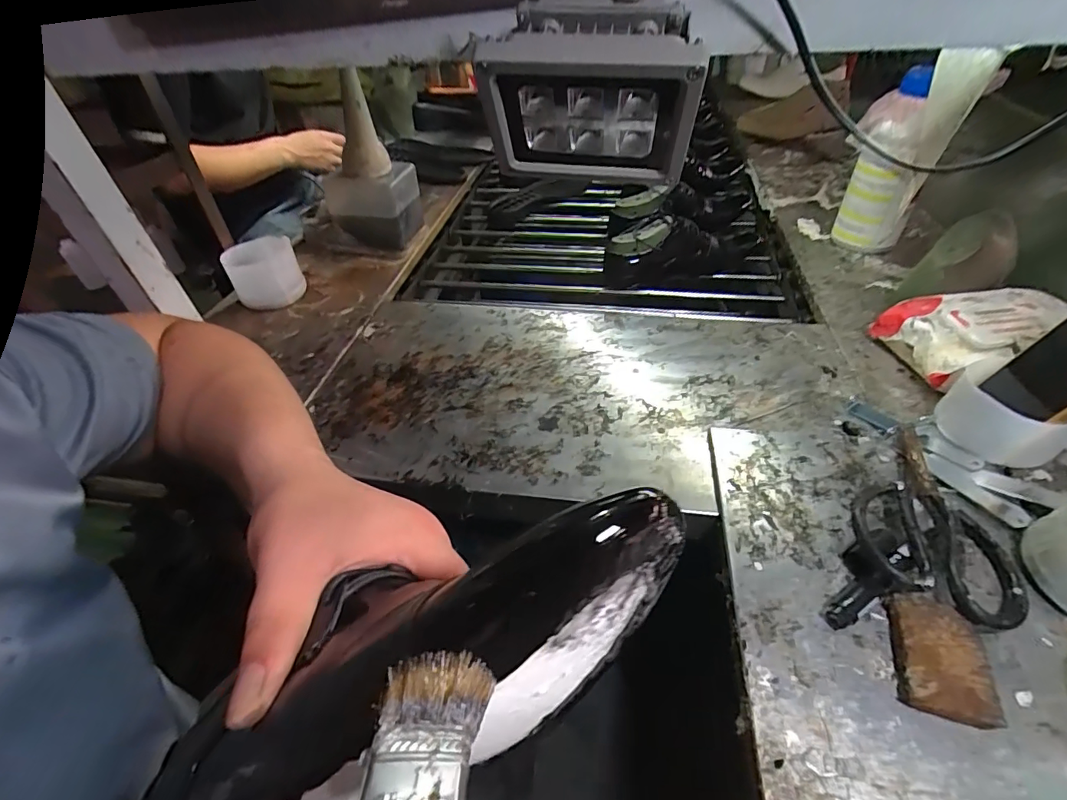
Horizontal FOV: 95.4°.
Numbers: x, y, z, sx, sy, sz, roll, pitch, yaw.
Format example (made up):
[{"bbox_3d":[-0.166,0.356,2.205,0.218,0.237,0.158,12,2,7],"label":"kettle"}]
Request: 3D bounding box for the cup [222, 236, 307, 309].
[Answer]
[{"bbox_3d":[-0.373,-0.174,0.680,0.090,0.069,0.083,-24,47,-20],"label":"cup"}]

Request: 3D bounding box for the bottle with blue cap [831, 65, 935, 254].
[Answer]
[{"bbox_3d":[0.472,-0.308,0.656,0.074,0.217,0.096,-16,45,-13],"label":"bottle with blue cap"}]

